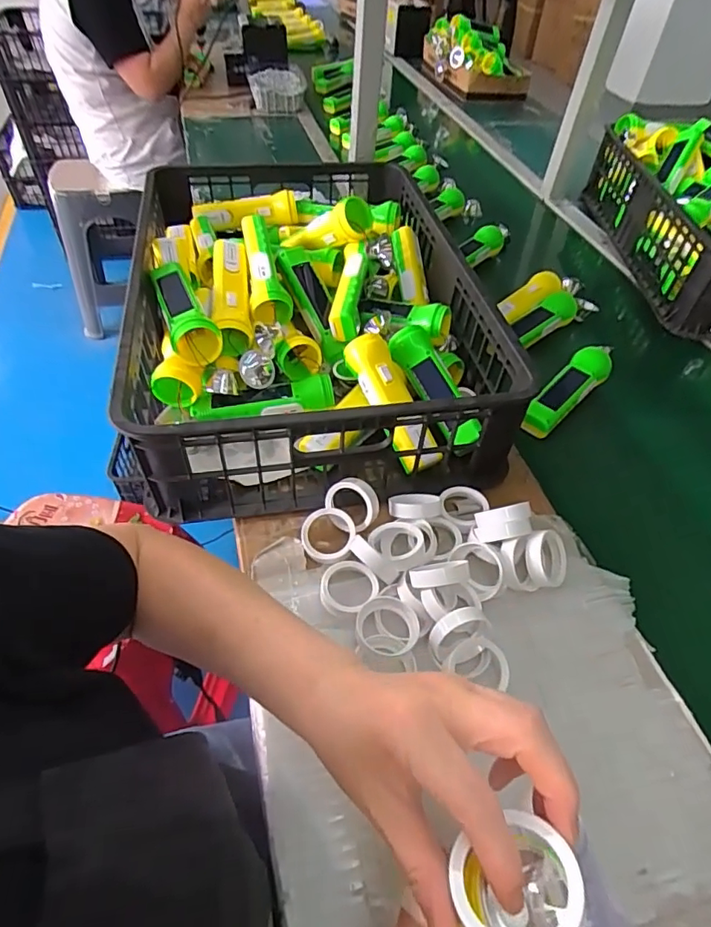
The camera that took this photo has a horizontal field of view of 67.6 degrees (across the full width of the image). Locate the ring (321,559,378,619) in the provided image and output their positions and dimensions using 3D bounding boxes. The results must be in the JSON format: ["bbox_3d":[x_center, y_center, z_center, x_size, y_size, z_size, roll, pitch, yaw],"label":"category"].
[{"bbox_3d":[-0.006,0.113,0.487,0.053,0.017,0.053,-4,49,5],"label":"ring"}]

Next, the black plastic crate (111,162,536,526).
[{"bbox_3d":[-0.052,-0.195,0.656,0.382,0.141,0.503,-5,49,-8],"label":"black plastic crate"}]

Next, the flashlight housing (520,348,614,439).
[{"bbox_3d":[0.274,-0.095,0.681,0.045,0.035,0.174,36,56,25],"label":"flashlight housing"}]

